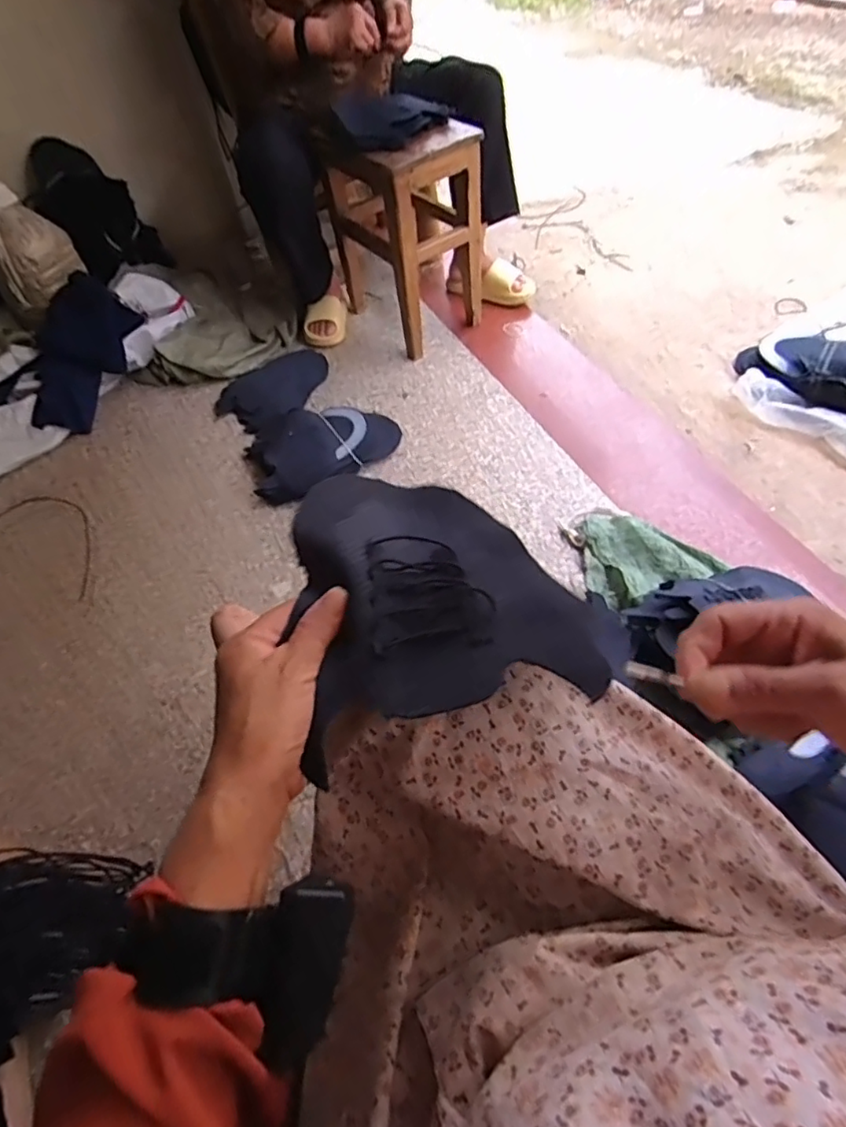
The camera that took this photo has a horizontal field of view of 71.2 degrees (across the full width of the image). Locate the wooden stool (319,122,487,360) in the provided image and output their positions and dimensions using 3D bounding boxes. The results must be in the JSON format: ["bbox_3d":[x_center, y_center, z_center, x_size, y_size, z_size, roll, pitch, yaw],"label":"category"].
[{"bbox_3d":[-0.050,-0.756,1.377,0.229,0.410,0.313,-39,58,-19],"label":"wooden stool"}]

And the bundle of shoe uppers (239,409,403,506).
[{"bbox_3d":[-0.213,-0.260,1.228,0.313,0.059,0.233,-26,55,-11],"label":"bundle of shoe uppers"}]

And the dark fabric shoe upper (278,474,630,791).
[{"bbox_3d":[0.005,0.010,0.373,0.172,0.048,0.218,-8,53,-6],"label":"dark fabric shoe upper"}]

